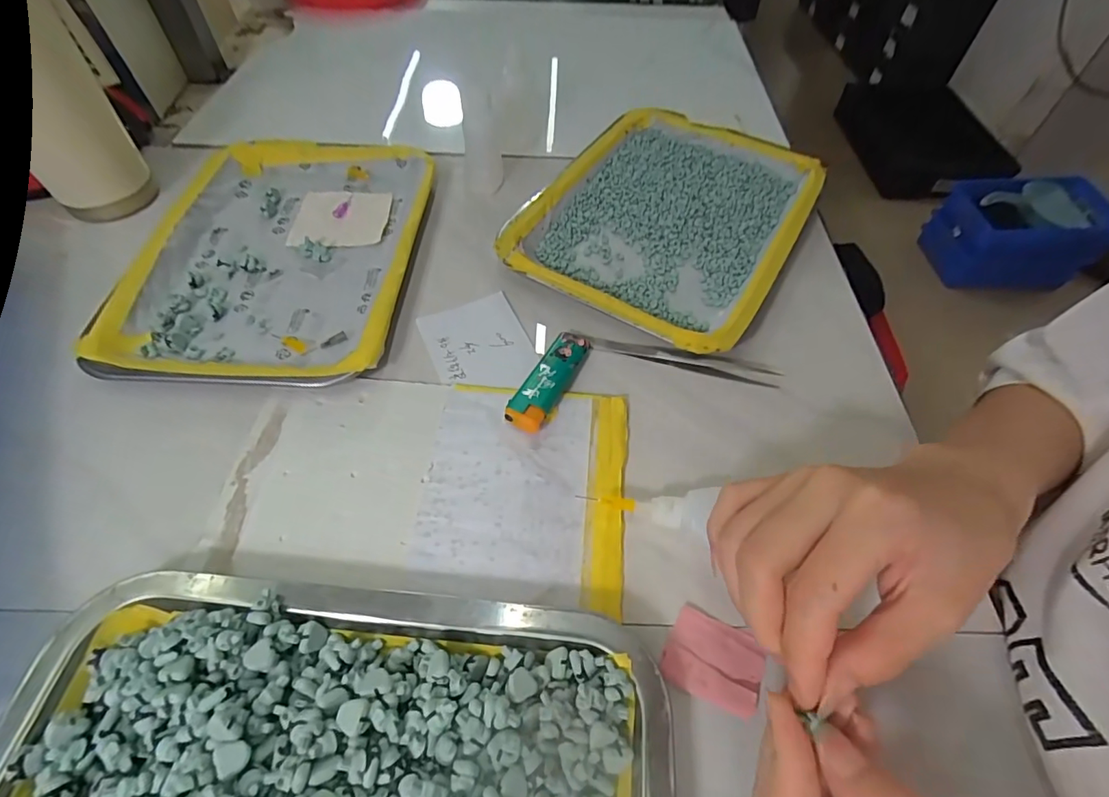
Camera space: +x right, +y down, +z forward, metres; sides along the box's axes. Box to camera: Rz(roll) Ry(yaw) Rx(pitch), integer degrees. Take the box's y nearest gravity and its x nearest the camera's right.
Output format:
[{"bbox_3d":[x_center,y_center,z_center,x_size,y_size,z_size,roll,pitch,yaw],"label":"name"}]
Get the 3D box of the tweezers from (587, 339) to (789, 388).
[{"bbox_3d":[0.084,-0.026,0.335,0.122,0.009,0.015,12,56,7],"label":"tweezers"}]

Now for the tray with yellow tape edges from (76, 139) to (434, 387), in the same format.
[{"bbox_3d":[-0.200,-0.111,0.379,0.194,0.019,0.249,2,55,1],"label":"tray with yellow tape edges"}]

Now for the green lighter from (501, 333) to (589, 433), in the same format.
[{"bbox_3d":[-0.004,-0.011,0.316,0.023,0.015,0.078,23,58,15],"label":"green lighter"}]

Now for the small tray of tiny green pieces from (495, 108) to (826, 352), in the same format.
[{"bbox_3d":[0.091,-0.148,0.409,0.185,0.023,0.262,27,59,17],"label":"small tray of tiny green pieces"}]

